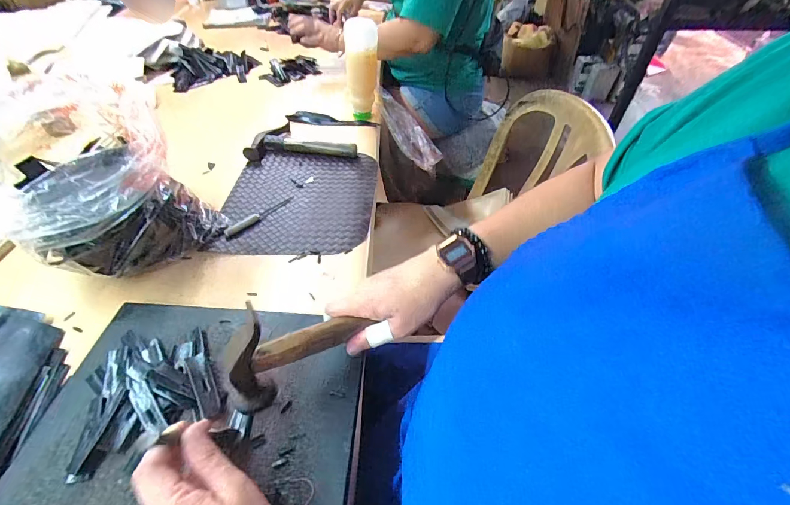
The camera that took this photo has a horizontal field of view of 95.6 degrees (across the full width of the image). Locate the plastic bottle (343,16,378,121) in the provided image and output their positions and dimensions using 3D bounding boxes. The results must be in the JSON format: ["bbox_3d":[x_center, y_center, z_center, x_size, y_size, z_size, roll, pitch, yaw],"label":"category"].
[{"bbox_3d":[-0.065,-0.358,0.706,0.062,0.180,0.077,-5,49,-4],"label":"plastic bottle"}]

